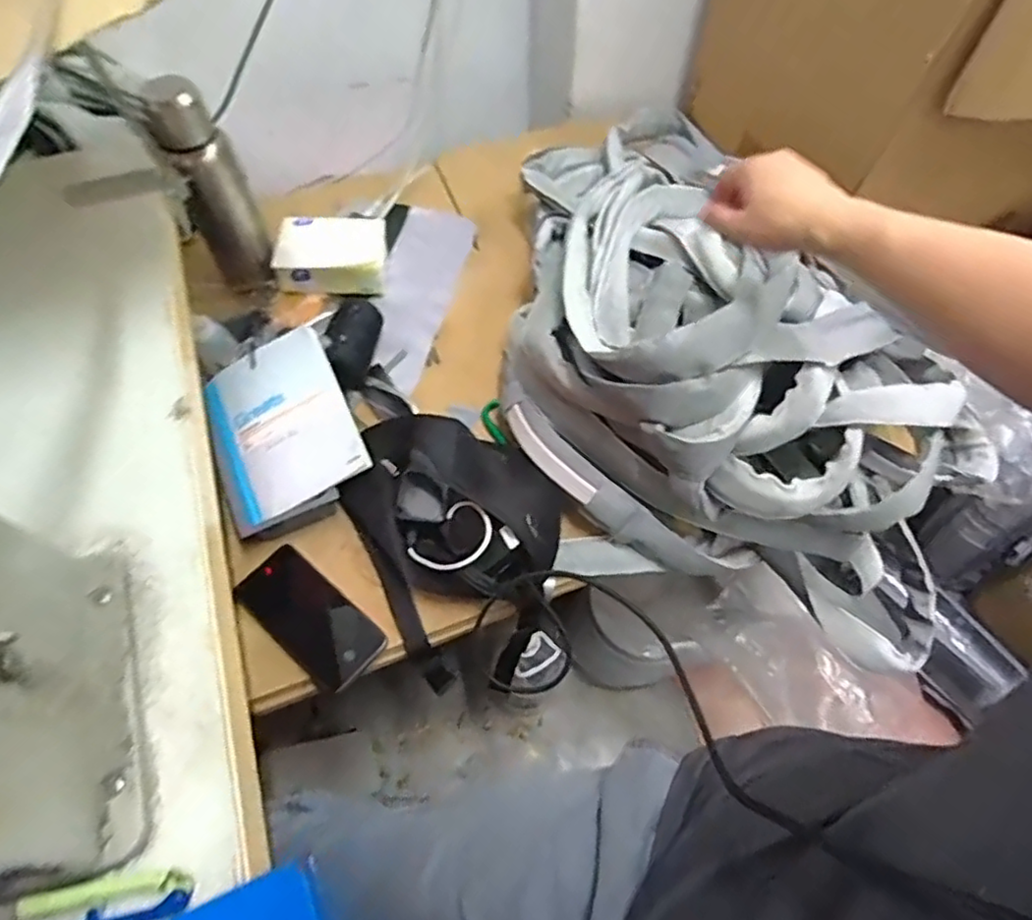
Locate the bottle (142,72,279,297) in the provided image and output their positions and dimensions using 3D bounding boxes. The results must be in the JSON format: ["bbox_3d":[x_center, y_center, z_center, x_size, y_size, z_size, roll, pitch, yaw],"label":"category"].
[{"bbox_3d":[-0.352,-0.305,0.777,0.077,0.247,0.078,-24,62,-13],"label":"bottle"}]

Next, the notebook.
[{"bbox_3d":[-0.257,-0.041,0.717,0.143,0.012,0.198,-29,68,-2],"label":"notebook"}]

